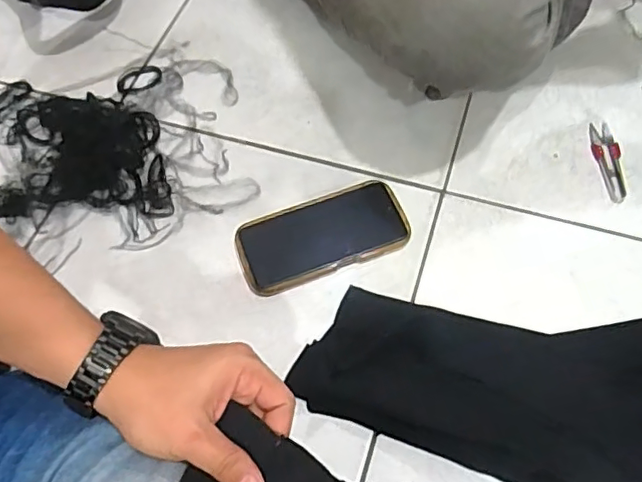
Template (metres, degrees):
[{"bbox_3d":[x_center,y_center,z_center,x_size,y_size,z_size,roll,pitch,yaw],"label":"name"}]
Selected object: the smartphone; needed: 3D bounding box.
[{"bbox_3d":[0.002,-0.005,0.571,0.170,0.010,0.083,-20,63,-8],"label":"smartphone"}]

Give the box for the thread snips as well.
[{"bbox_3d":[0.310,-0.087,0.604,0.029,0.005,0.105,-2,62,2],"label":"thread snips"}]

